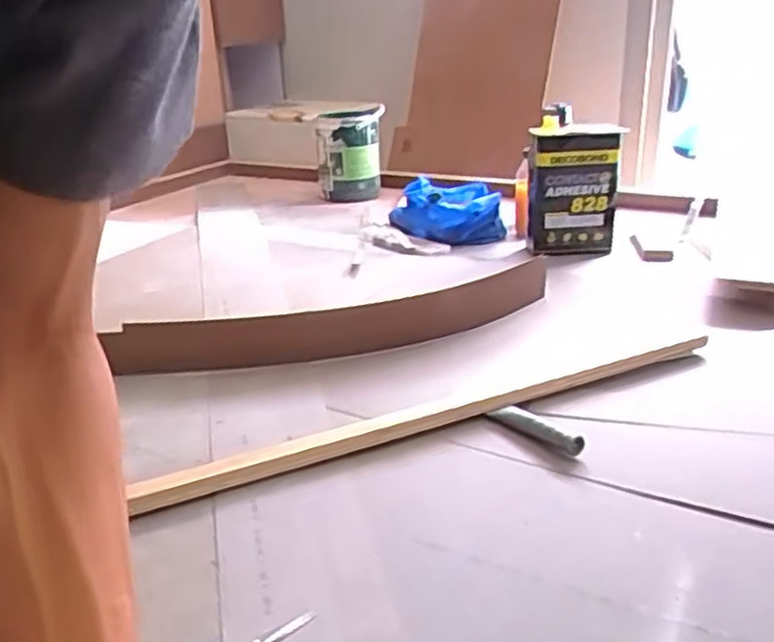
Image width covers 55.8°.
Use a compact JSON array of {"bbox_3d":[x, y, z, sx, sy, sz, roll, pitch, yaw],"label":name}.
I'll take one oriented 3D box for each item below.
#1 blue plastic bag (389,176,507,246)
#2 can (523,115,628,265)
[{"bbox_3d":[0.138,-0.250,1.693,0.271,0.119,0.223,2,23,9],"label":"blue plastic bag"},{"bbox_3d":[0.380,-0.267,1.519,0.194,0.260,0.121,3,23,13],"label":"can"}]

